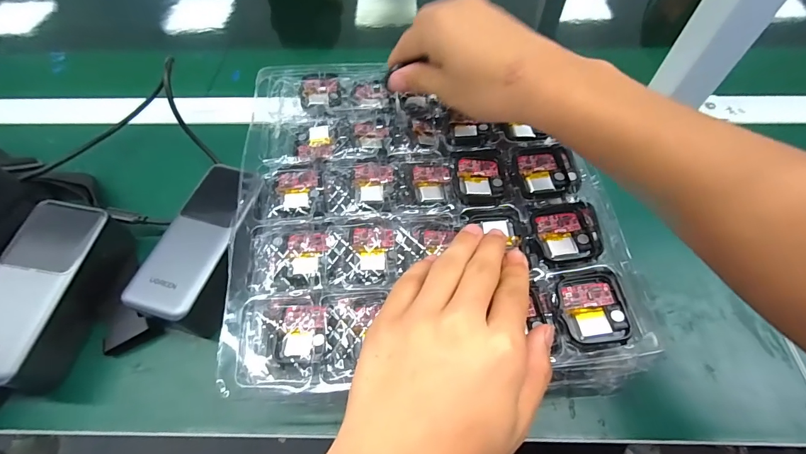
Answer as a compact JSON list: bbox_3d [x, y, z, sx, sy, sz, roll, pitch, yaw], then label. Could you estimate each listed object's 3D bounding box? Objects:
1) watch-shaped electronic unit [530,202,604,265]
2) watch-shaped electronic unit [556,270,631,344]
[{"bbox_3d":[0.116,0.004,0.267,0.044,0.007,0.044,-3,59,-1],"label":"watch-shaped electronic unit"},{"bbox_3d":[0.119,0.050,0.239,0.036,0.009,0.044,-1,59,0],"label":"watch-shaped electronic unit"}]

